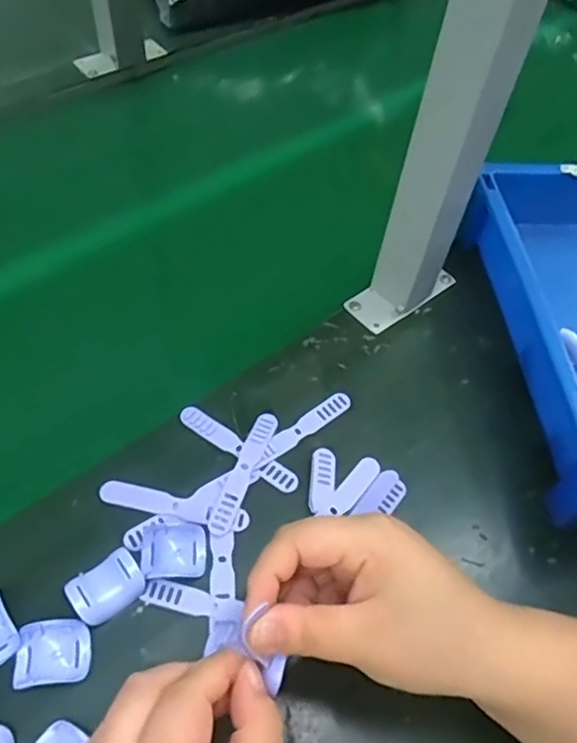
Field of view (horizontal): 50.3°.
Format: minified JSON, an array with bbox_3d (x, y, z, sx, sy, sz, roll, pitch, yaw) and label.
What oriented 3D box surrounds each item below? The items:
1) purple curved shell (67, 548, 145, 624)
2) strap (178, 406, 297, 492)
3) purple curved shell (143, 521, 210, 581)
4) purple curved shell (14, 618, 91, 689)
[{"bbox_3d":[-0.102,0.124,0.349,0.038,0.018,0.029,-31,62,-24],"label":"purple curved shell"},{"bbox_3d":[-0.034,0.051,0.411,0.093,0.007,0.015,32,58,17],"label":"strap"},{"bbox_3d":[-0.068,0.106,0.367,0.037,0.013,0.033,-3,55,-7],"label":"purple curved shell"},{"bbox_3d":[-0.127,0.151,0.329,0.036,0.013,0.031,-4,55,-8],"label":"purple curved shell"}]

